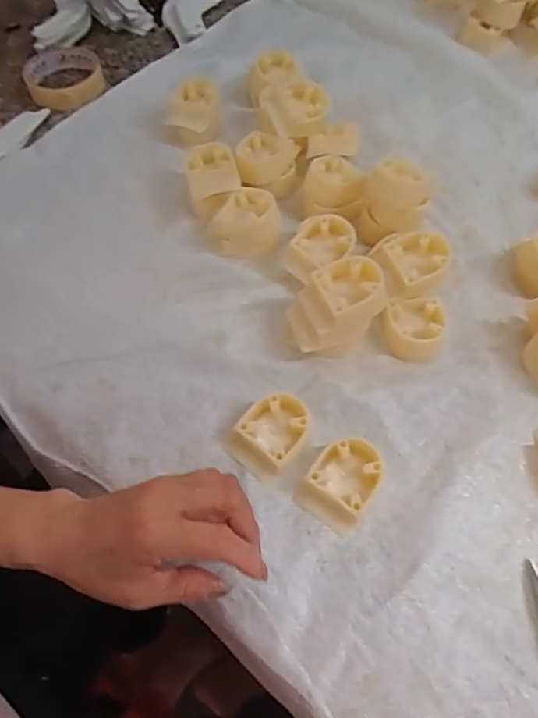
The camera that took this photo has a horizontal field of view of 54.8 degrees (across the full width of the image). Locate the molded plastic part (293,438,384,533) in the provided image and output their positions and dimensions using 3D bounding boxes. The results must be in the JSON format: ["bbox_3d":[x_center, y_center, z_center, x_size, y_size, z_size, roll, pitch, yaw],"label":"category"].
[{"bbox_3d":[0.051,0.083,0.359,0.045,0.020,0.057,31,67,17],"label":"molded plastic part"}]

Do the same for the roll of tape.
[{"bbox_3d":[-0.226,-0.312,0.572,0.081,0.023,0.099,-19,58,-9],"label":"roll of tape"}]

